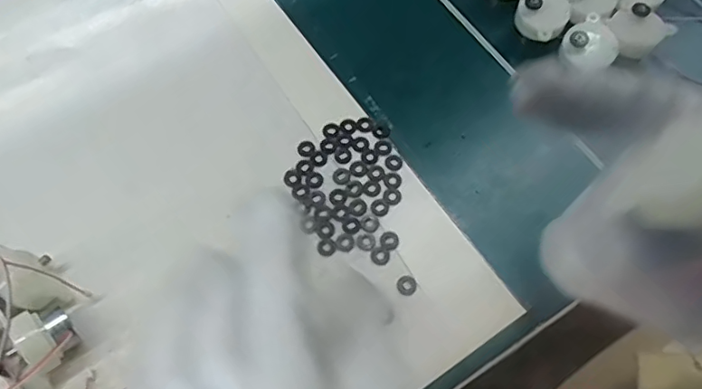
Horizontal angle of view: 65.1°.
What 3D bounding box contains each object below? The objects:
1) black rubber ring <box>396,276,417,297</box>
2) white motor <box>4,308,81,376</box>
[{"bbox_3d":[0.030,0.049,0.298,0.011,0.004,0.011,0,67,0],"label":"black rubber ring"},{"bbox_3d":[-0.149,0.072,0.275,0.022,0.030,0.030,-38,72,-14],"label":"white motor"}]

